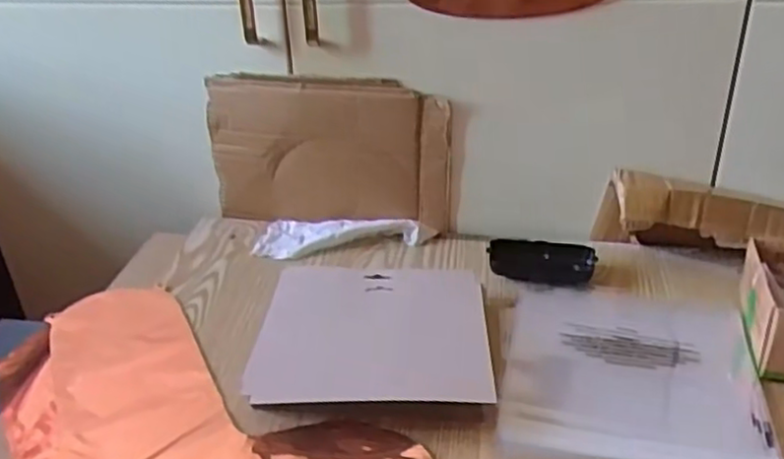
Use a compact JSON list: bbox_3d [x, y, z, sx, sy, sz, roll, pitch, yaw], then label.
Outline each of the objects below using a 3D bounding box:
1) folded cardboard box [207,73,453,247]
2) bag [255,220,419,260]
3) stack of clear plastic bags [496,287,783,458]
[{"bbox_3d":[-0.071,-0.085,0.805,0.272,0.176,0.043,7,30,17],"label":"folded cardboard box"},{"bbox_3d":[-0.066,-0.002,0.819,0.182,0.024,0.082,-6,29,-7],"label":"bag"},{"bbox_3d":[0.204,0.116,0.609,0.202,0.009,0.233,5,29,12],"label":"stack of clear plastic bags"}]

